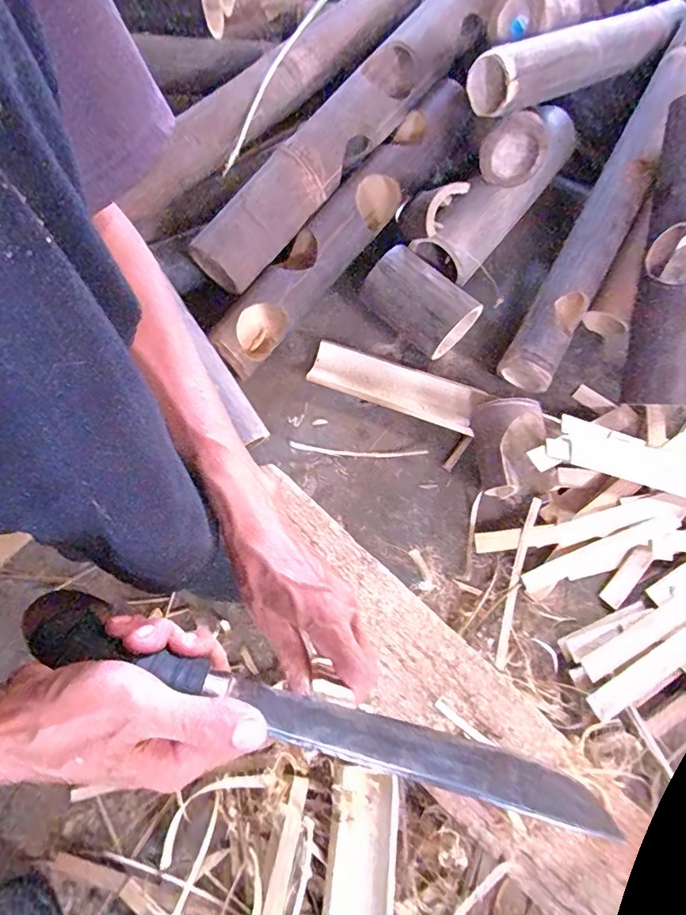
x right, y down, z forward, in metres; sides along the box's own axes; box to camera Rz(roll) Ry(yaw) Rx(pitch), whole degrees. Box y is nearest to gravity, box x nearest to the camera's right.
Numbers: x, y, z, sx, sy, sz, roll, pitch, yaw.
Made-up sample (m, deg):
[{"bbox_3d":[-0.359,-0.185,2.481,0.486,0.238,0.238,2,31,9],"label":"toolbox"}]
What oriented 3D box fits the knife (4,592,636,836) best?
[{"bbox_3d":[-0.020,0.131,0.255,0.306,0.032,0.026,18,71,3],"label":"knife"}]

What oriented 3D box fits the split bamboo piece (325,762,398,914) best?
[{"bbox_3d":[0.015,0.370,0.412,0.058,0.022,0.186,6,70,1],"label":"split bamboo piece"}]

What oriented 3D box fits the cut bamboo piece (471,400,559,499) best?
[{"bbox_3d":[0.190,-0.011,0.537,0.082,0.060,0.101,-5,70,-3],"label":"cut bamboo piece"}]

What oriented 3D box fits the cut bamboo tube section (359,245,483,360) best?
[{"bbox_3d":[0.090,-0.184,0.596,0.129,0.069,0.072,41,74,12],"label":"cut bamboo tube section"}]

